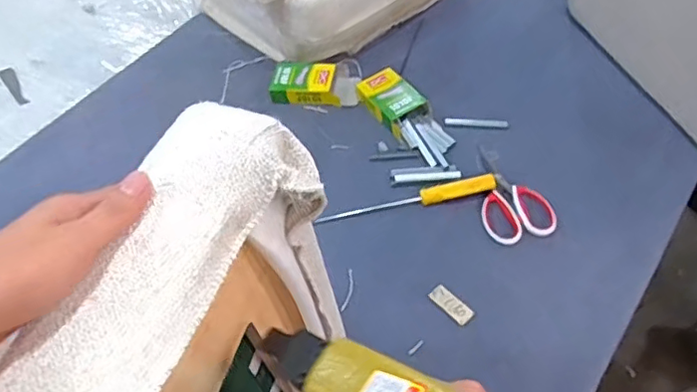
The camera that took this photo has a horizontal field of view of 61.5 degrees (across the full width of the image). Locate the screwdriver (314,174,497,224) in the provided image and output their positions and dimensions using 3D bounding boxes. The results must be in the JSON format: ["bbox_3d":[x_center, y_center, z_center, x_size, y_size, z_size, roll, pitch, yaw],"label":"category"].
[{"bbox_3d":[0.085,0.003,0.878,0.270,0.030,0.026,-10,53,-2],"label":"screwdriver"}]

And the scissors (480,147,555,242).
[{"bbox_3d":[0.235,-0.012,0.888,0.096,0.020,0.185,-13,53,-4],"label":"scissors"}]

